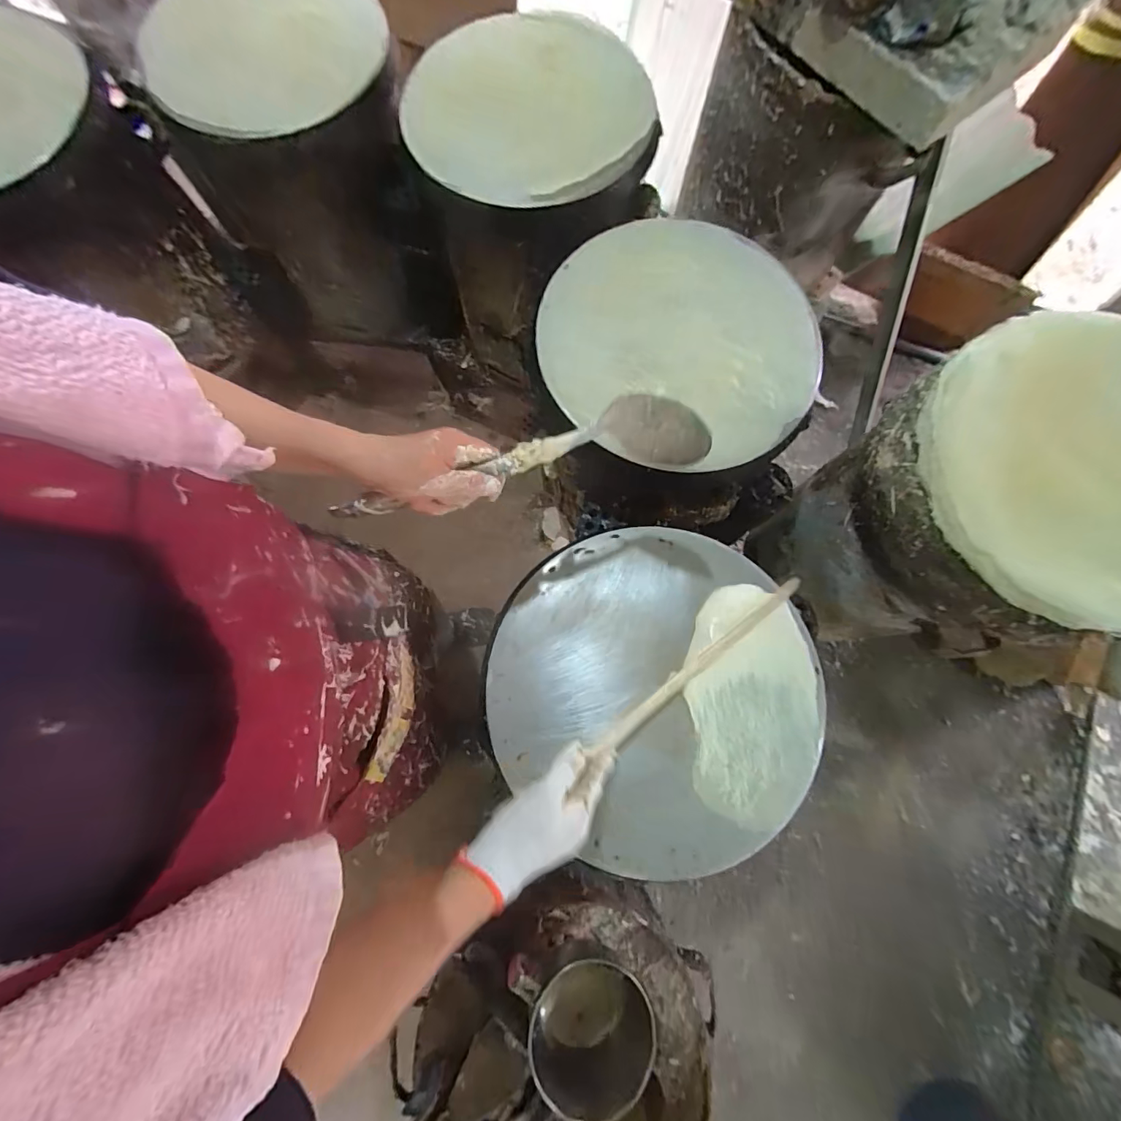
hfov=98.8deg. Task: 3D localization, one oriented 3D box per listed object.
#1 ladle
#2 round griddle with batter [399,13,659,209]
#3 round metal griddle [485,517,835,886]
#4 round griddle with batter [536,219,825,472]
[{"bbox_3d":[-0.038,-0.088,0.428,0.332,0.049,0.057,-12,79,-2],"label":"ladle"},{"bbox_3d":[-0.049,-0.704,0.747,0.394,0.063,0.367,0,78,-1],"label":"round griddle with batter"},{"bbox_3d":[0.117,0.147,0.560,0.378,0.034,0.363,0,78,-1],"label":"round metal griddle"},{"bbox_3d":[0.166,-0.309,0.668,0.378,0.039,0.369,3,78,0],"label":"round griddle with batter"}]

